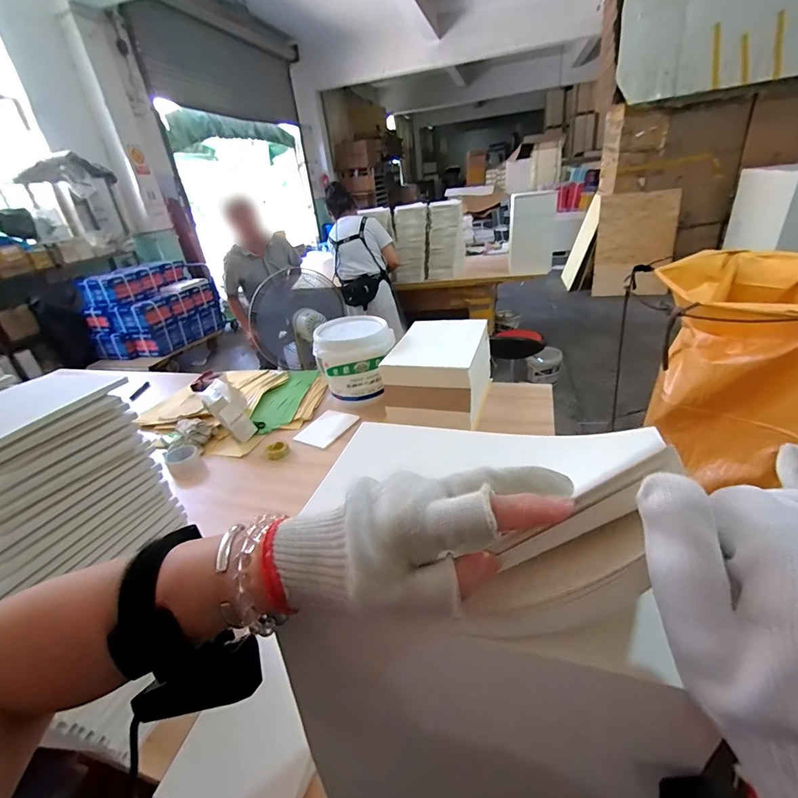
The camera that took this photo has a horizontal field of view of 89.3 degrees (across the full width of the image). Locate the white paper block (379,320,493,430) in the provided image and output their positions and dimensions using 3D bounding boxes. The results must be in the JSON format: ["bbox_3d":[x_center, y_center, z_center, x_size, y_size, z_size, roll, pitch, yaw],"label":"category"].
[{"bbox_3d":[0.129,-0.086,1.306,0.272,0.222,0.356,4,31,20],"label":"white paper block"}]

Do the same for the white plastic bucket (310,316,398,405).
[{"bbox_3d":[-0.148,-0.139,1.434,0.262,0.250,0.258,-8,29,0],"label":"white plastic bucket"}]

